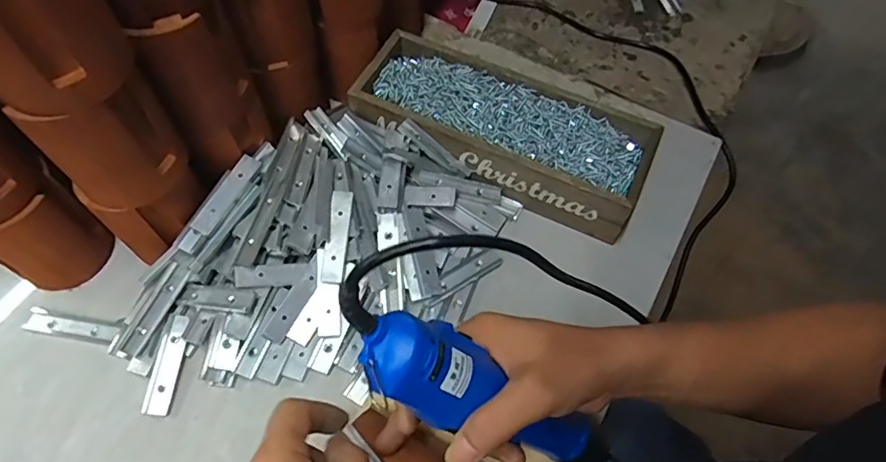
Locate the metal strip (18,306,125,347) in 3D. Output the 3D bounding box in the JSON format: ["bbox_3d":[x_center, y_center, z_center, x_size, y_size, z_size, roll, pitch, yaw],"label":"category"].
[{"bbox_3d":[-0.312,0.081,0.459,0.084,0.004,0.022,10,62,3],"label":"metal strip"}]

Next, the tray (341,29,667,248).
[{"bbox_3d":[0.056,-0.100,0.524,0.281,0.054,0.109,26,63,12],"label":"tray"}]

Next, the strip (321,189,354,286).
[{"bbox_3d":[-0.091,0.004,0.463,0.018,0.006,0.081,6,73,-3],"label":"strip"}]

